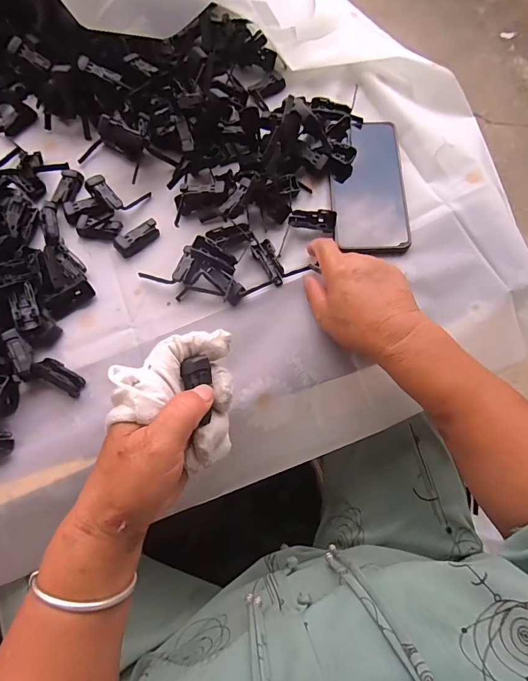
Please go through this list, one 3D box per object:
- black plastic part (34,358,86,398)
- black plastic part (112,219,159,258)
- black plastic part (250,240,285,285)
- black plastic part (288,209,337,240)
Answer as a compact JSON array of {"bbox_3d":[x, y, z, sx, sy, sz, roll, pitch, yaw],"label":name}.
[{"bbox_3d":[-0.187,0.032,0.359,0.049,0.018,0.021,26,71,7],"label":"black plastic part"},{"bbox_3d":[-0.132,-0.106,0.411,0.049,0.014,0.019,-34,75,-13],"label":"black plastic part"},{"bbox_3d":[0.005,-0.079,0.398,0.021,0.013,0.048,-22,72,-9],"label":"black plastic part"},{"bbox_3d":[0.050,-0.122,0.406,0.048,0.019,0.019,6,70,0],"label":"black plastic part"}]

